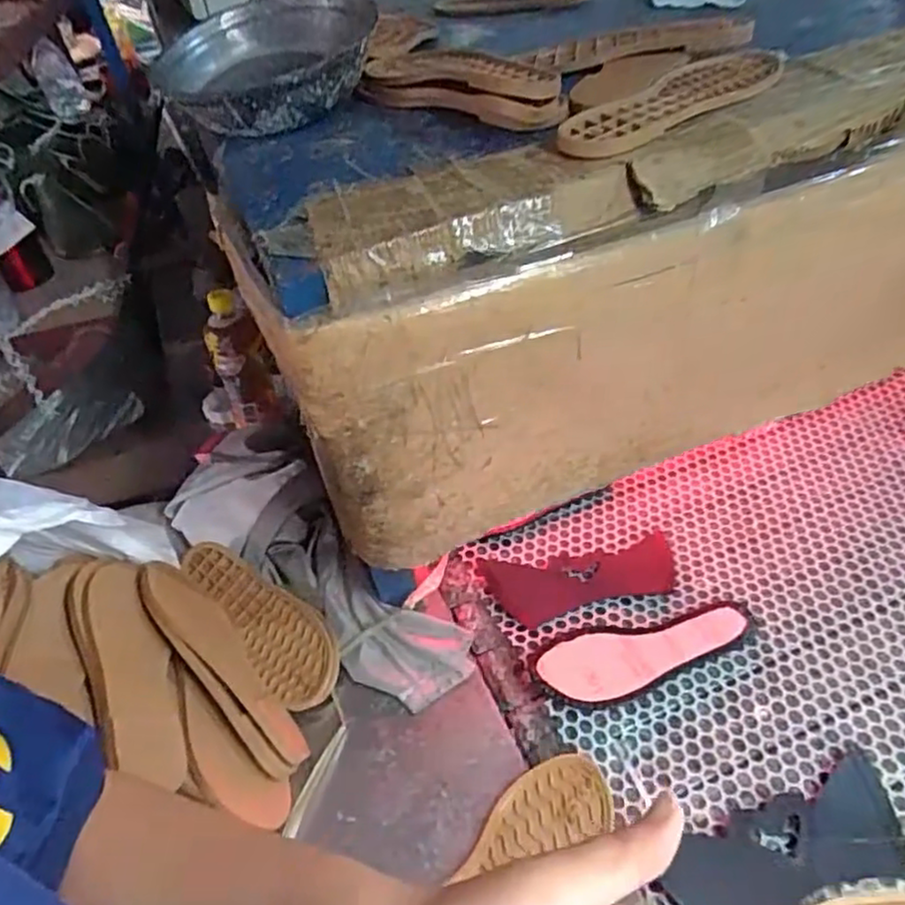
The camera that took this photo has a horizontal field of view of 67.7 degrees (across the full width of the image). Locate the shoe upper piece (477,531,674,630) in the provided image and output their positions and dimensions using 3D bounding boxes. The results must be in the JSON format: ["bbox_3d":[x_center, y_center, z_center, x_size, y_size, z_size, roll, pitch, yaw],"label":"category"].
[{"bbox_3d":[0.143,0.143,0.747,0.208,0.009,0.094,-9,34,-1],"label":"shoe upper piece"}]

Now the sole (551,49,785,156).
[{"bbox_3d":[0.196,-0.295,0.562,0.088,0.021,0.272,27,53,32],"label":"sole"}]

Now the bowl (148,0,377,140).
[{"bbox_3d":[-0.181,-0.382,0.666,0.222,0.073,0.214,-15,43,-7],"label":"bowl"}]

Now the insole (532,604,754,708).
[{"bbox_3d":[0.193,0.197,0.660,0.222,0.014,0.075,-8,48,-7],"label":"insole"}]

